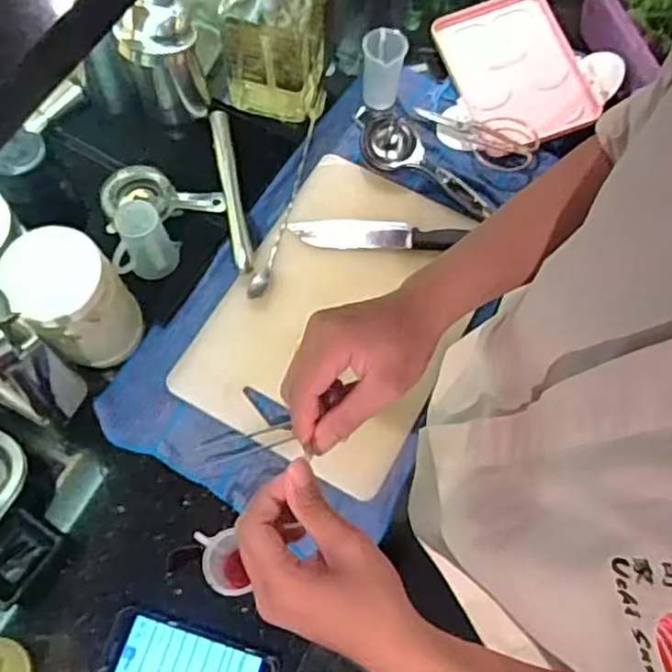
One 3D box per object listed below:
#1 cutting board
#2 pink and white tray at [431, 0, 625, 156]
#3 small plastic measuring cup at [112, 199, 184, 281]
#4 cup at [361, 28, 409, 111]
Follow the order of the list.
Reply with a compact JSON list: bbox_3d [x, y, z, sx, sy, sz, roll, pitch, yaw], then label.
[{"bbox_3d":[0.000,-0.037,0.727,0.262,0.027,0.340,26,71,12],"label":"cutting board"},{"bbox_3d":[0.225,-0.336,0.848,0.219,0.022,0.208,-20,78,1],"label":"pink and white tray"},{"bbox_3d":[-0.207,-0.104,0.718,0.062,0.079,0.058,0,67,-1],"label":"small plastic measuring cup"},{"bbox_3d":[0.056,-0.328,0.818,0.050,0.082,0.048,0,67,-1],"label":"cup"}]

